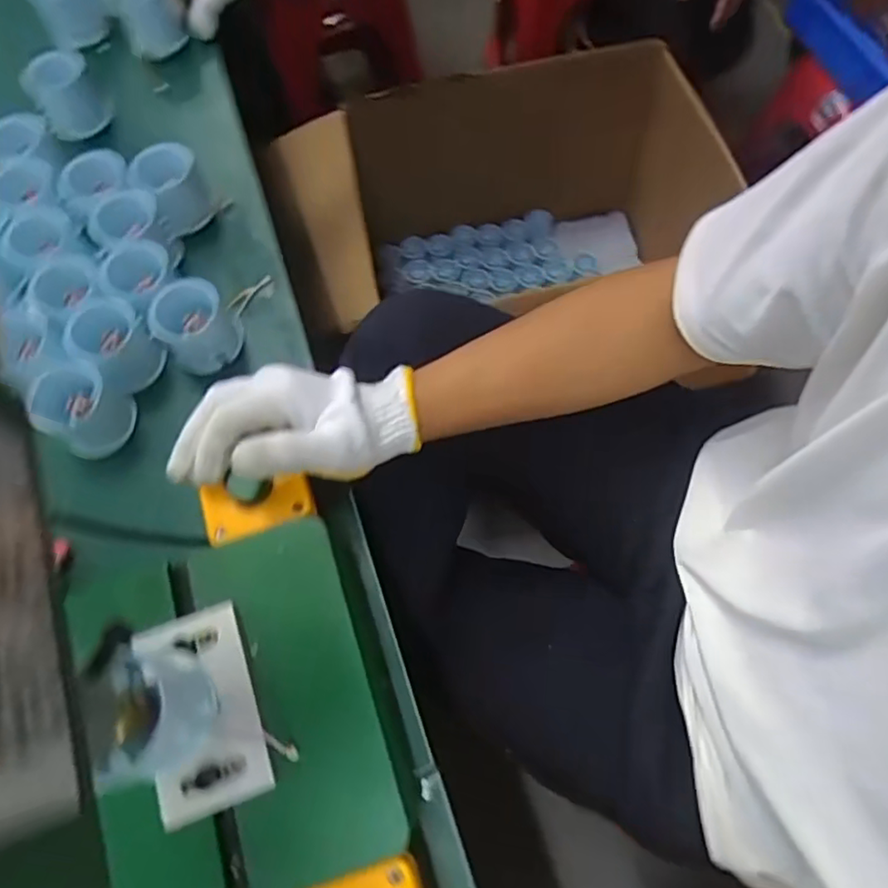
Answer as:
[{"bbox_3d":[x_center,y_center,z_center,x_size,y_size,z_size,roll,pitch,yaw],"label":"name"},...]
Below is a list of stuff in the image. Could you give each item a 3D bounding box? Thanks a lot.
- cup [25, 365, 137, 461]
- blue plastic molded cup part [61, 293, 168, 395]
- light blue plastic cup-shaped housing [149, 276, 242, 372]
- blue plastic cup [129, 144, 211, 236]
[{"bbox_3d":[-0.273,-0.026,0.466,0.048,0.055,0.056,31,73,14],"label":"cup"},{"bbox_3d":[-0.252,-0.075,0.476,0.053,0.047,0.058,-1,69,3],"label":"blue plastic molded cup part"},{"bbox_3d":[-0.192,-0.091,0.478,0.056,0.061,0.051,-40,72,-12],"label":"light blue plastic cup-shaped housing"},{"bbox_3d":[-0.232,-0.217,0.532,0.053,0.056,0.055,-26,70,-7],"label":"blue plastic cup"}]

